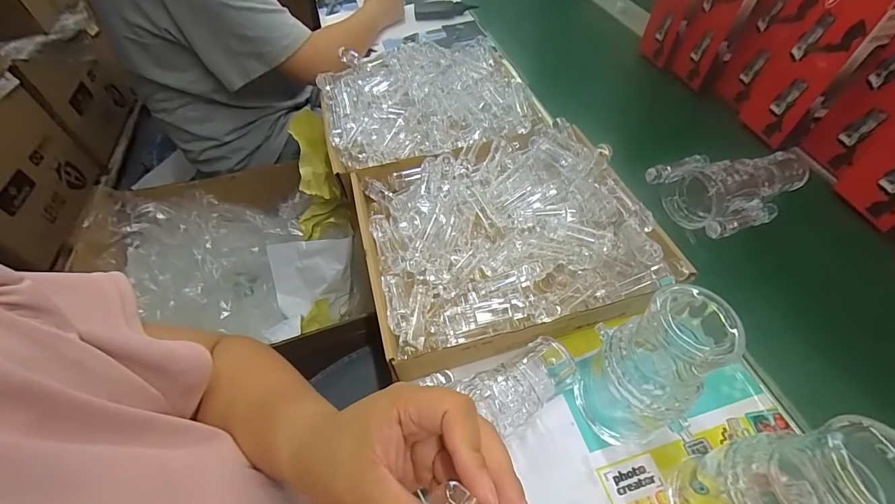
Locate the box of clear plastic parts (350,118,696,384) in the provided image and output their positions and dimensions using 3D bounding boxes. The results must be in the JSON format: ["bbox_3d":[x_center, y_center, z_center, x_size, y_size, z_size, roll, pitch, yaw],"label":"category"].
[{"bbox_3d":[0.061,-0.028,0.463,0.312,0.063,0.277,-14,53,-8],"label":"box of clear plastic parts"}]

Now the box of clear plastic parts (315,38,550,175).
[{"bbox_3d":[-0.038,-0.229,0.624,0.299,0.095,0.287,-13,53,-7],"label":"box of clear plastic parts"}]

